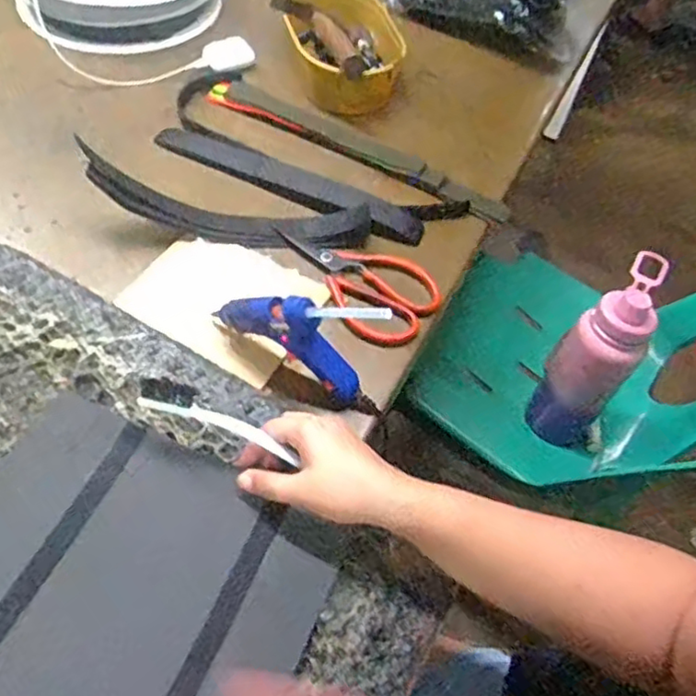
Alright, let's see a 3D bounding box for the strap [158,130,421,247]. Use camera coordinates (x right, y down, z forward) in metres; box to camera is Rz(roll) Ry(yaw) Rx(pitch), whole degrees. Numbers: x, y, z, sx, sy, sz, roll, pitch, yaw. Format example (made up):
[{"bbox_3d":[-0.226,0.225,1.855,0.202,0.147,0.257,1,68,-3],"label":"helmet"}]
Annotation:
[{"bbox_3d":[-0.066,-0.178,0.691,0.303,0.023,0.041,22,56,9],"label":"strap"}]

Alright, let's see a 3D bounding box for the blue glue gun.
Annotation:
[{"bbox_3d":[-0.042,-0.014,0.520,0.140,0.133,0.023,27,57,12],"label":"blue glue gun"}]

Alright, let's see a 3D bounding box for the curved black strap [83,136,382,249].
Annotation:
[{"bbox_3d":[-0.112,-0.132,0.630,0.276,0.058,0.044,8,56,-15],"label":"curved black strap"}]

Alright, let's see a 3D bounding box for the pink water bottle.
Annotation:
[{"bbox_3d":[0.327,0.008,0.862,0.090,0.257,0.149,30,57,14],"label":"pink water bottle"}]

